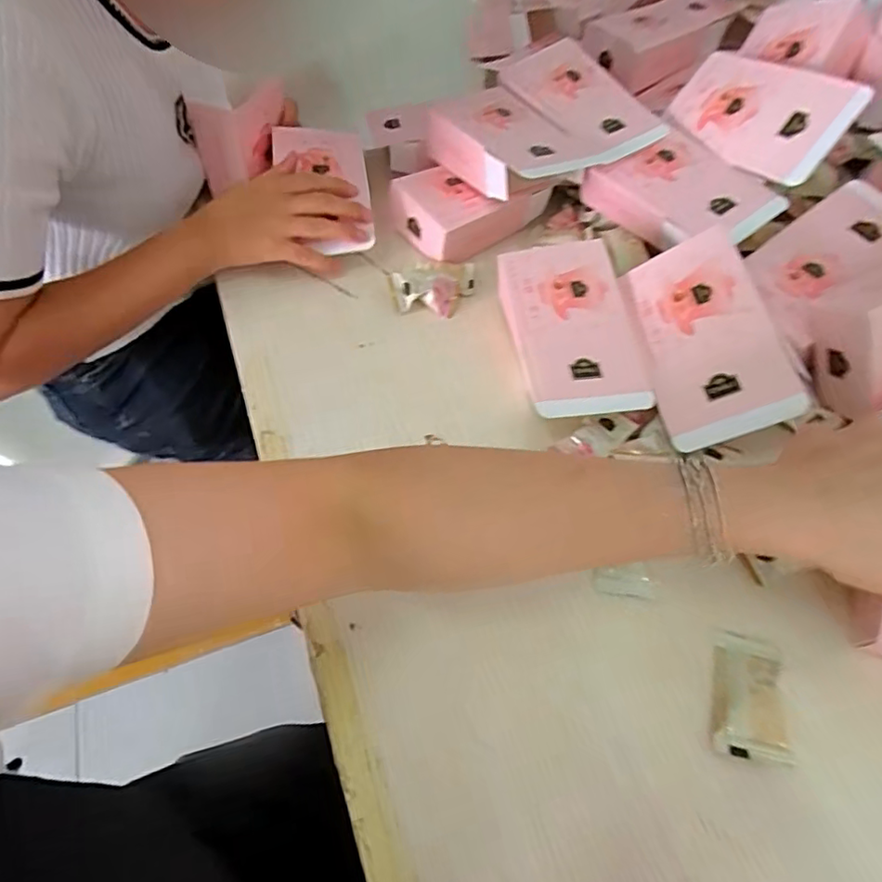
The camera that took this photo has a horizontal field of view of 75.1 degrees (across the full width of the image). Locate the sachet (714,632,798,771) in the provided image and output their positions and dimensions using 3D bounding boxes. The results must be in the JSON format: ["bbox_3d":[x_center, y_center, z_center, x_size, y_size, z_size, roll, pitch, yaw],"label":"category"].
[{"bbox_3d":[0.167,0.137,0.314,0.037,0.012,0.065,9,56,7],"label":"sachet"}]

